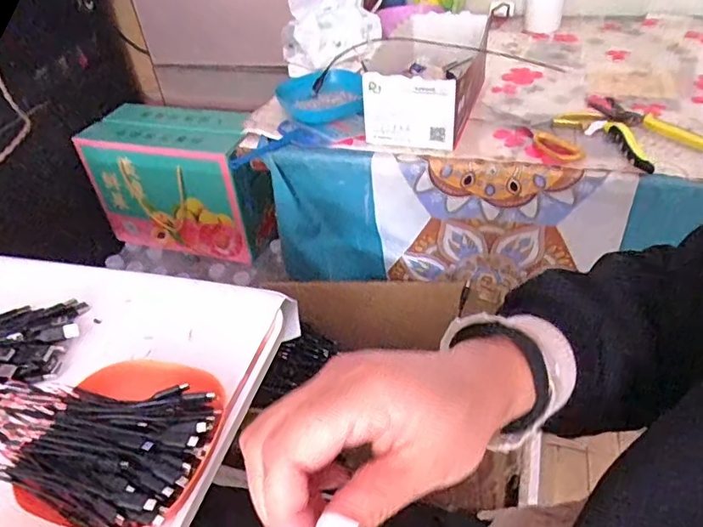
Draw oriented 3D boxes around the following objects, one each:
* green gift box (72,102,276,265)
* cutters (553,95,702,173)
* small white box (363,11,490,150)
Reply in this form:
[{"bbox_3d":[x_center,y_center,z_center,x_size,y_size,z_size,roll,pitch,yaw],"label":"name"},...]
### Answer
[{"bbox_3d":[-0.318,-0.161,1.067,0.352,0.235,0.151,8,42,16],"label":"green gift box"},{"bbox_3d":[0.354,-0.169,0.683,0.104,0.015,0.179,-24,44,-20],"label":"cutters"},{"bbox_3d":[0.105,-0.266,0.778,0.139,0.104,0.254,7,42,14],"label":"small white box"}]

